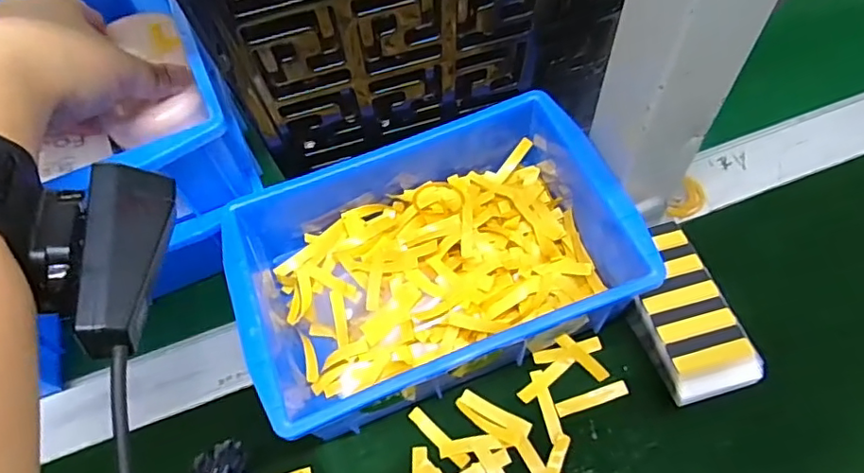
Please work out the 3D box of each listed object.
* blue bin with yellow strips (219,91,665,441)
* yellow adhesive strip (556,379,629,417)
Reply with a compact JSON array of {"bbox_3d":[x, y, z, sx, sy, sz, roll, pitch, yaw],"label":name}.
[{"bbox_3d":[-0.001,0.011,0.308,0.196,0.060,0.138,-22,60,-9],"label":"blue bin with yellow strips"},{"bbox_3d":[0.085,0.086,0.295,0.038,0.004,0.008,-20,68,2],"label":"yellow adhesive strip"}]

